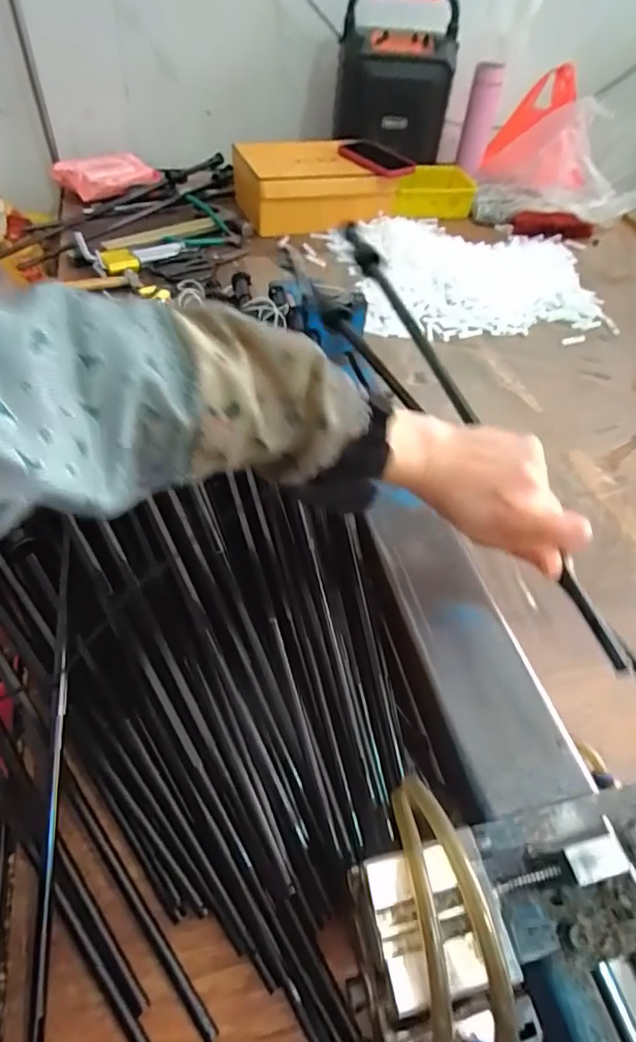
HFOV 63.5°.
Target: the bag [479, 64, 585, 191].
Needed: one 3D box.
[{"bbox_3d":[0.482,-0.820,1.106,0.206,0.220,0.075,13,52,5],"label":"bag"}]

